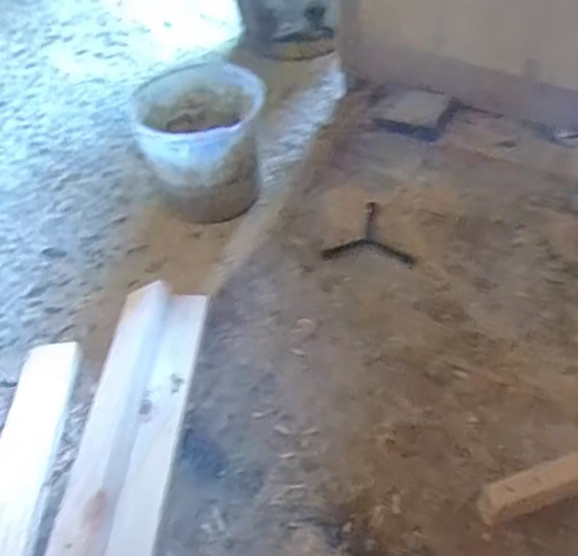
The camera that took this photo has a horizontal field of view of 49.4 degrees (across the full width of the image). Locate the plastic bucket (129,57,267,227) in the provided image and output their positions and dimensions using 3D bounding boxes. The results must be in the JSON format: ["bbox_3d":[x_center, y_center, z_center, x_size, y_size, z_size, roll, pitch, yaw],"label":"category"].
[{"bbox_3d":[-0.133,-0.226,1.036,0.185,0.154,0.232,-10,46,-5],"label":"plastic bucket"}]

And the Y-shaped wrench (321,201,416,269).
[{"bbox_3d":[0.135,-0.051,0.929,0.122,0.007,0.130,28,58,28],"label":"Y-shaped wrench"}]

